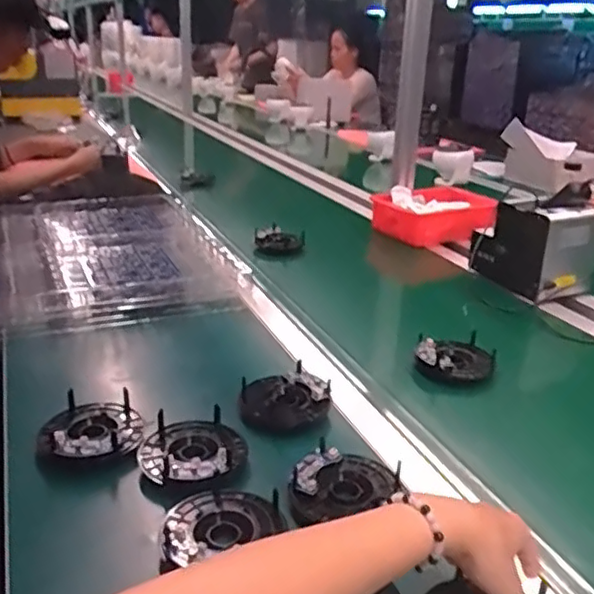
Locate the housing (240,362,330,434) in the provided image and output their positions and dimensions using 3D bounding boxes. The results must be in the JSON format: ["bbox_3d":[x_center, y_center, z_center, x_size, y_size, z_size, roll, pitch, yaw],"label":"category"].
[{"bbox_3d":[-0.013,0.113,0.711,0.098,0.032,0.086,-2,22,-6],"label":"housing"}]

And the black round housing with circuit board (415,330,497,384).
[{"bbox_3d":[0.208,0.073,0.832,0.095,0.038,0.106,7,23,16],"label":"black round housing with circuit board"}]

